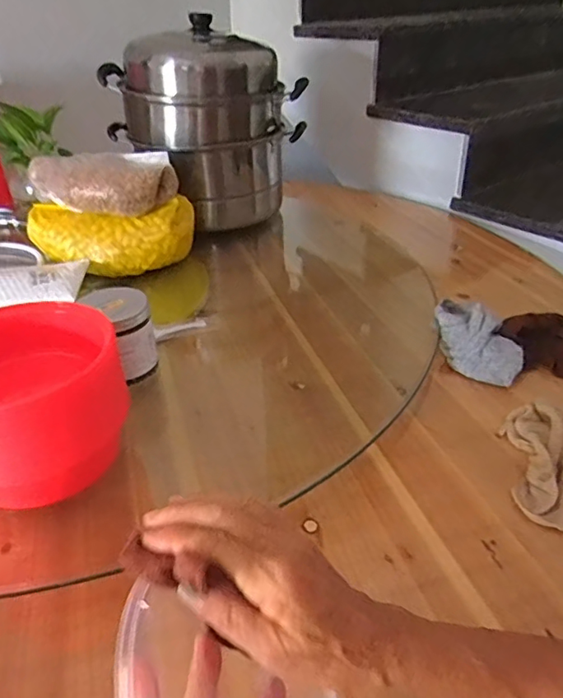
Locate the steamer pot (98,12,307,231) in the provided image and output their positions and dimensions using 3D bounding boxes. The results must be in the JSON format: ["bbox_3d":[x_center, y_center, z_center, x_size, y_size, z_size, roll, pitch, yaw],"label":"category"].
[{"bbox_3d":[-0.150,-0.419,1.050,0.269,0.317,0.292,-26,40,-32],"label":"steamer pot"}]

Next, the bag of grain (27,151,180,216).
[{"bbox_3d":[-0.297,-0.263,0.852,0.264,0.072,0.102,9,35,17],"label":"bag of grain"}]

